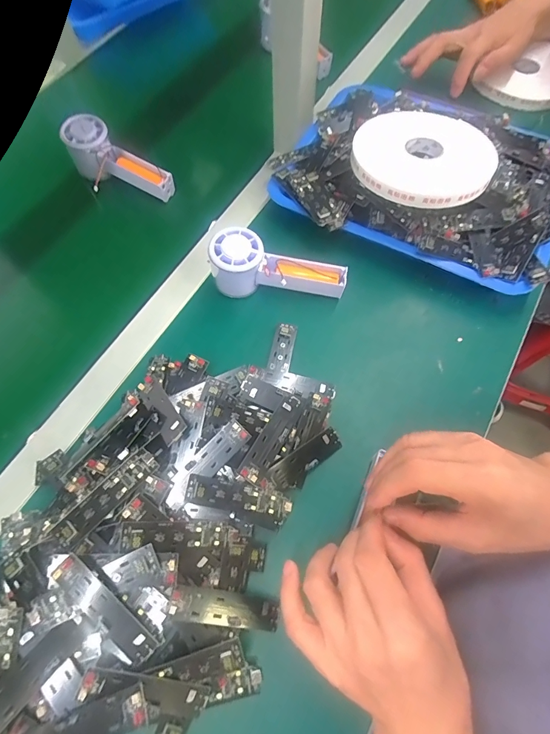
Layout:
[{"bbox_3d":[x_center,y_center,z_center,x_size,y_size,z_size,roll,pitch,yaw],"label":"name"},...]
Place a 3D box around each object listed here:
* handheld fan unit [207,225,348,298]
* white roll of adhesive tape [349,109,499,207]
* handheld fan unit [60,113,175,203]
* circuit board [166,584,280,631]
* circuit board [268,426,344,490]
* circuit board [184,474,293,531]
[{"bbox_3d":[0.004,-0.113,0.416,0.145,0.051,0.058,2,67,2],"label":"handheld fan unit"},{"bbox_3d":[0.160,-0.230,0.413,0.147,0.014,0.141,0,66,1],"label":"white roll of adhesive tape"},{"bbox_3d":[-0.206,-0.268,0.502,0.157,0.062,0.054,28,69,-1],"label":"handheld fan unit"},{"bbox_3d":[-0.040,0.193,0.304,0.090,0.004,0.024,20,43,-16],"label":"circuit board"},{"bbox_3d":[0.030,0.085,0.356,0.074,0.005,0.023,-32,88,-16],"label":"circuit board"},{"bbox_3d":[-0.030,0.113,0.324,0.090,0.009,0.030,19,67,-9],"label":"circuit board"}]

